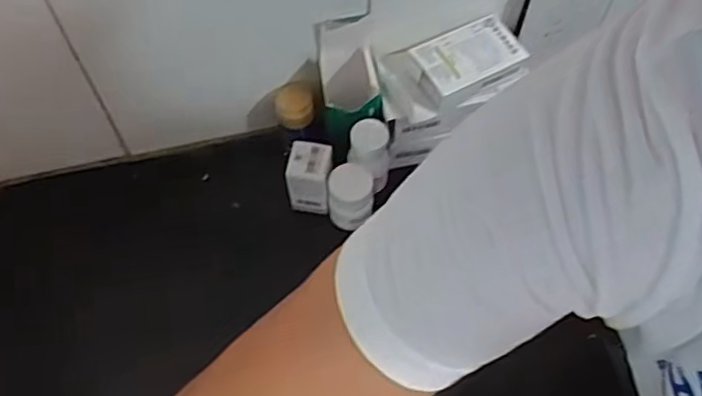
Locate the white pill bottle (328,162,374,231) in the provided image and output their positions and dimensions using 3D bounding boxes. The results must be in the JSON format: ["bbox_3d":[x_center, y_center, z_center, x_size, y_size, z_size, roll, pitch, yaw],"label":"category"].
[{"bbox_3d":[0.000,-0.002,0.636,0.041,0.064,0.039,0,61,-1],"label":"white pill bottle"}]

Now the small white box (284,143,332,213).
[{"bbox_3d":[-0.040,-0.019,0.646,0.040,0.072,0.039,8,62,4],"label":"small white box"}]

